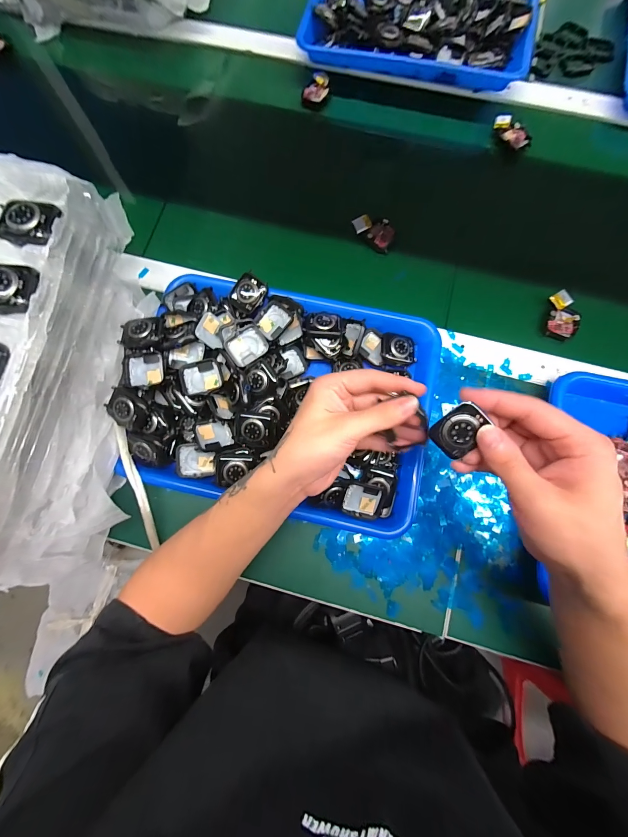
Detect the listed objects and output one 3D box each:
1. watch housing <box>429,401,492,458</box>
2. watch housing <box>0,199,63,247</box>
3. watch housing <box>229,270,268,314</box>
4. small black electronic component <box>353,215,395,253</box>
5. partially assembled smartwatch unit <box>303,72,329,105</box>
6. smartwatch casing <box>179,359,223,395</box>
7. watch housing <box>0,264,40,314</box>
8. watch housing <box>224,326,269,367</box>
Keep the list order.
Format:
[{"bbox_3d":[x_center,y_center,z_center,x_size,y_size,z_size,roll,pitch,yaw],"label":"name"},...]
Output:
[{"bbox_3d":[0.104,0.008,0.225,0.028,0.010,0.037,40,108,5],"label":"watch housing"},{"bbox_3d":[-0.222,-0.152,0.238,0.046,0.005,0.037,12,79,4],"label":"watch housing"},{"bbox_3d":[-0.076,-0.145,0.358,0.037,0.009,0.040,37,100,0],"label":"watch housing"},{"bbox_3d":[0.083,-0.250,0.412,0.056,0.014,0.036,42,82,9],"label":"small black electronic component"},{"bbox_3d":[0.006,-0.497,0.463,0.034,0.009,0.050,27,80,6],"label":"partially assembled smartwatch unit"},{"bbox_3d":[-0.121,-0.045,0.335,0.041,0.013,0.034,-20,79,-3],"label":"smartwatch casing"},{"bbox_3d":[-0.230,-0.096,0.229,0.048,0.008,0.037,3,79,2],"label":"watch housing"},{"bbox_3d":[-0.075,-0.082,0.345,0.044,0.008,0.033,-32,80,-5],"label":"watch housing"}]

